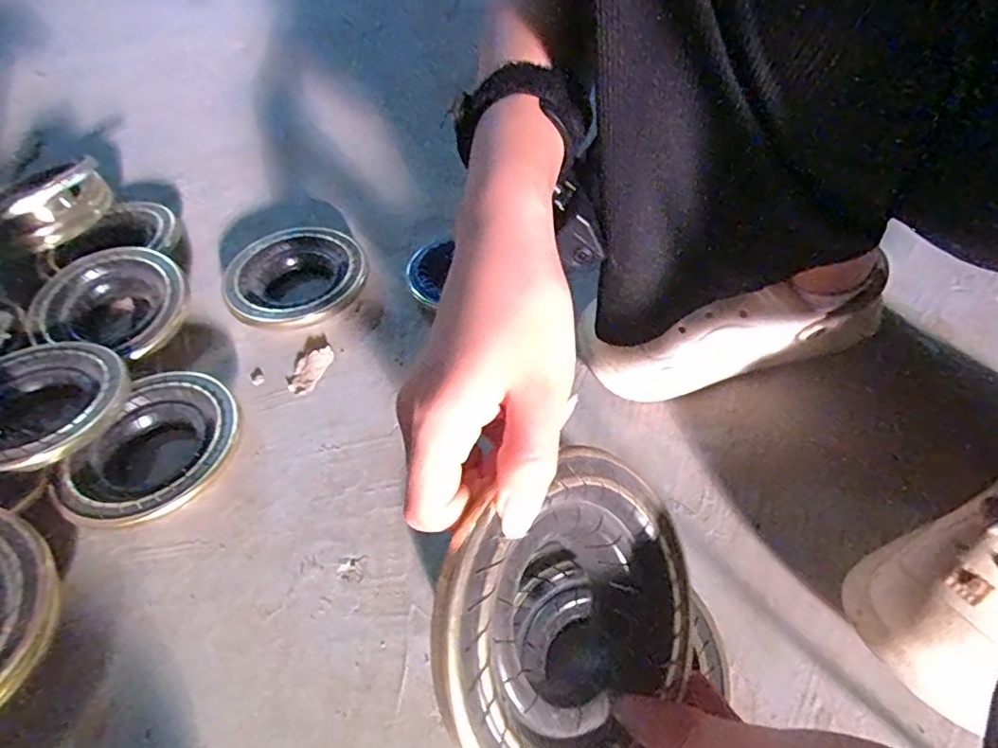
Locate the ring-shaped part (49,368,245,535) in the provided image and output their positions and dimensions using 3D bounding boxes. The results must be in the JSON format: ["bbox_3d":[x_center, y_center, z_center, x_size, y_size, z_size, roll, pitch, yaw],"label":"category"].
[{"bbox_3d":[-0.239,0.057,0.406,0.104,0.029,0.120,14,54,13],"label":"ring-shaped part"}]

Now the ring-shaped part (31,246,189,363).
[{"bbox_3d":[-0.329,-0.061,0.492,0.119,0.036,0.102,6,53,7],"label":"ring-shaped part"}]

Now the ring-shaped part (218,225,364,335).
[{"bbox_3d":[-0.181,-0.087,0.516,0.122,0.026,0.113,-1,52,2],"label":"ring-shaped part"}]

